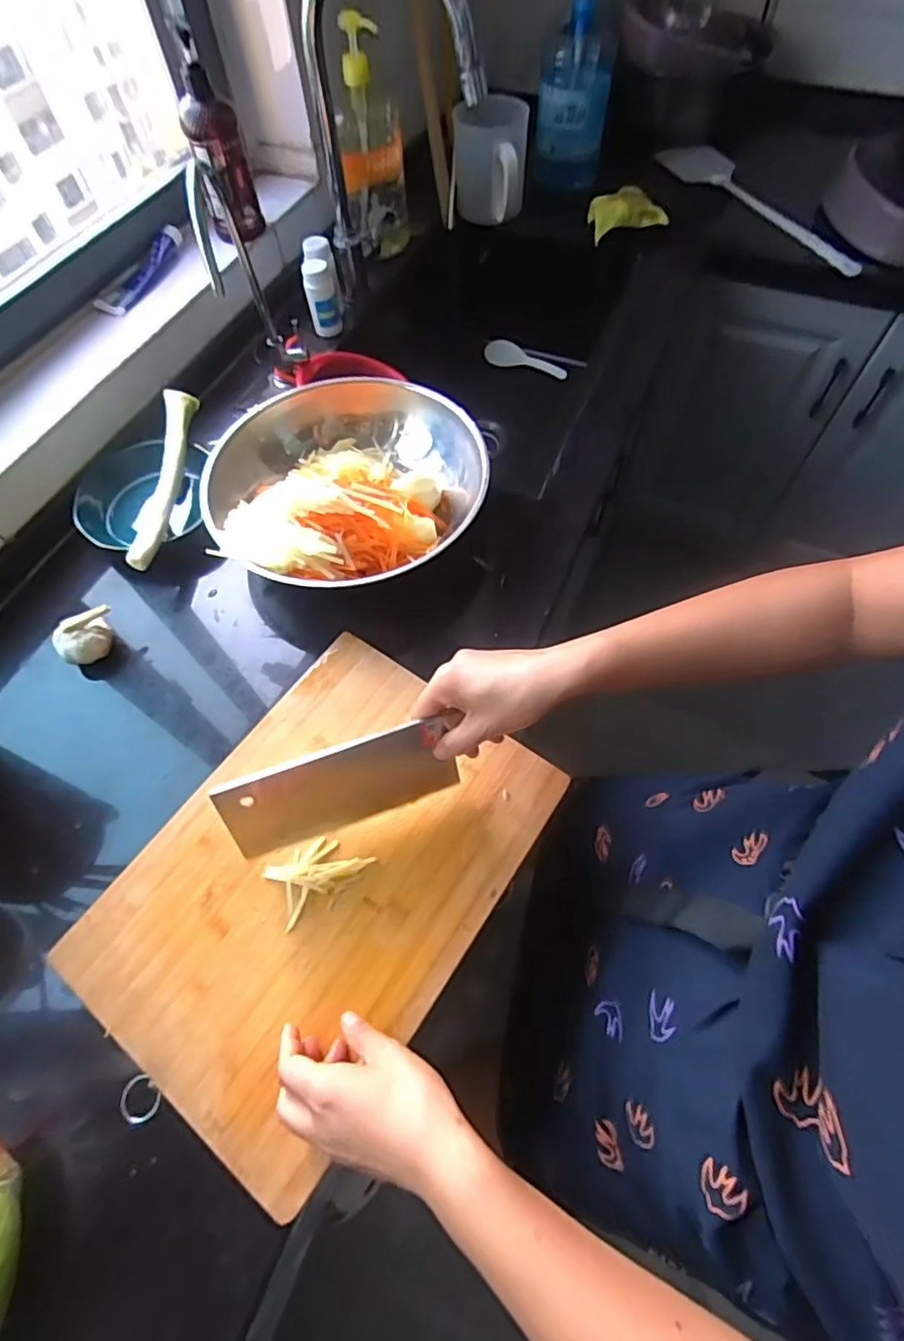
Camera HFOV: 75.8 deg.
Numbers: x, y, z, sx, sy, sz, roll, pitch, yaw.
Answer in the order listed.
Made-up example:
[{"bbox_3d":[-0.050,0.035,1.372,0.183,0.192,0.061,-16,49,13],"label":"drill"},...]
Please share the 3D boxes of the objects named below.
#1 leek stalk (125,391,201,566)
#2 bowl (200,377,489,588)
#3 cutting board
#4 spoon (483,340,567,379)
[{"bbox_3d":[-0.337,-0.230,0.680,0.038,0.027,0.268,-4,62,1],"label":"leek stalk"},{"bbox_3d":[-0.111,-0.210,0.648,0.281,0.089,0.291,-1,62,2],"label":"bowl"},{"bbox_3d":[-0.107,0.162,0.484,0.263,0.019,0.361,32,68,17],"label":"cutting board"},{"bbox_3d":[0.148,-0.612,1.138,0.161,0.029,0.046,17,64,11],"label":"spoon"}]

